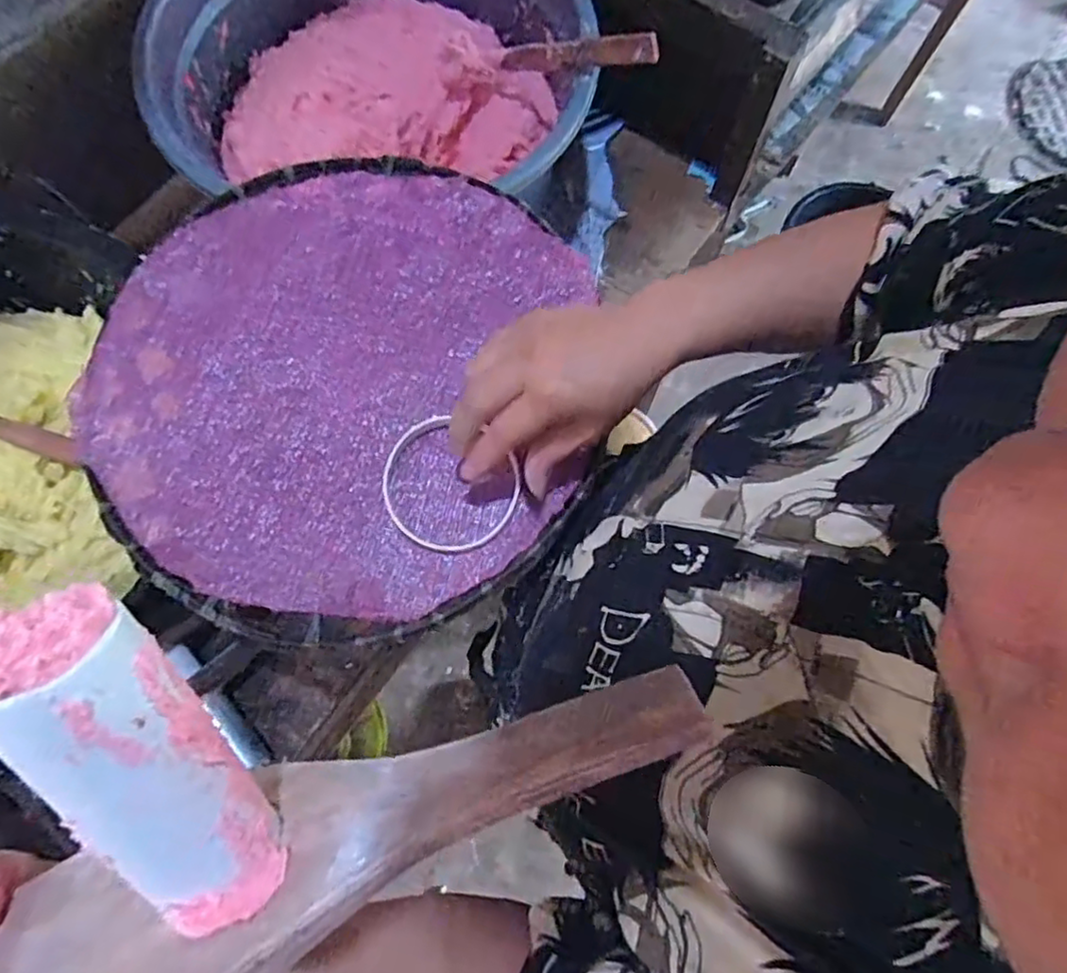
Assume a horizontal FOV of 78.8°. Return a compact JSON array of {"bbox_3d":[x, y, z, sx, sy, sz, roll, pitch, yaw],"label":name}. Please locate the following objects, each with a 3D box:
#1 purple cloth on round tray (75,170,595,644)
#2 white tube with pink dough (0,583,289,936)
[{"bbox_3d":[-0.133,-0.074,0.449,0.322,0.022,0.339,4,76,0],"label":"purple cloth on round tray"},{"bbox_3d":[-0.085,0.063,0.144,0.028,0.028,0.086,-19,120,-5],"label":"white tube with pink dough"}]

